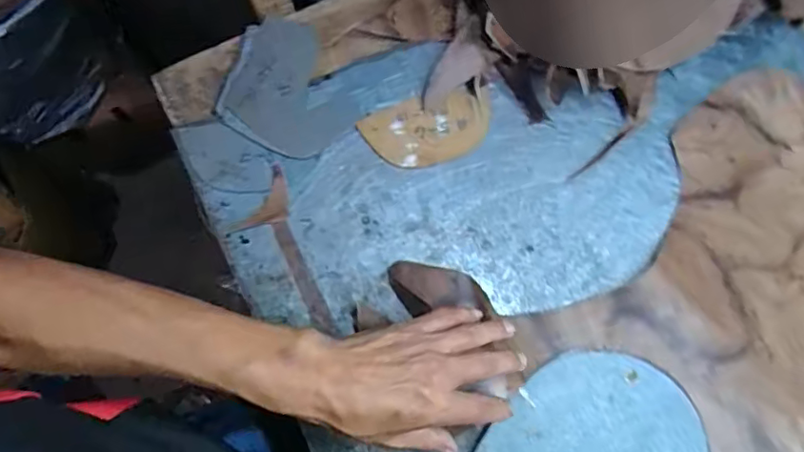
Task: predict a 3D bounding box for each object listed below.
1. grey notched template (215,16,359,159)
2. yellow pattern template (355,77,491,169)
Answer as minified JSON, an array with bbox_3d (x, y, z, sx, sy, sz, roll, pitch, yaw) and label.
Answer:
[{"bbox_3d":[-0.120,-0.132,0.547,0.113,0.006,0.151,-27,77,-9],"label":"grey notched template"},{"bbox_3d":[0.026,-0.093,0.543,0.123,0.004,0.068,-17,79,-7],"label":"yellow pattern template"}]

